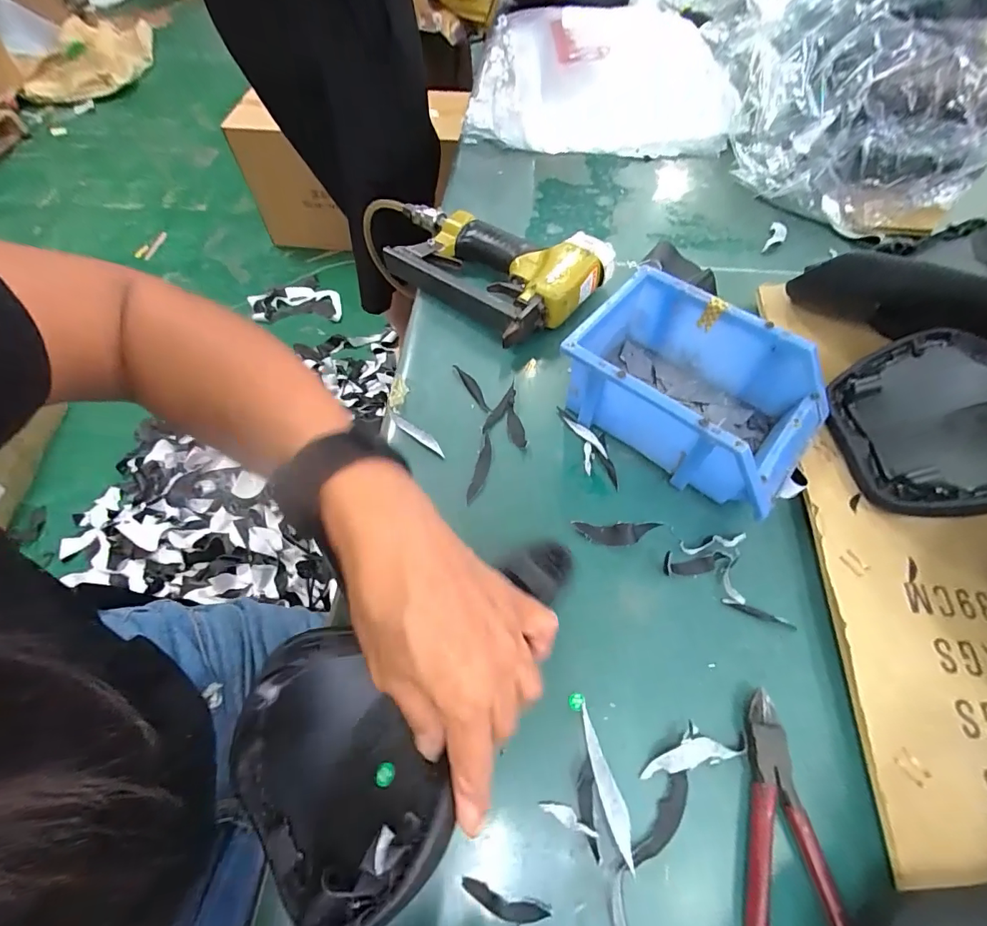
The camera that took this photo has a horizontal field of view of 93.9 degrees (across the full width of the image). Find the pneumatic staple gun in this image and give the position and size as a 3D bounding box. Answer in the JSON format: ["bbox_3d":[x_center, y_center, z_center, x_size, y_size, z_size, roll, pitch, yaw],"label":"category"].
[{"bbox_3d":[-0.014,-0.213,0.474,0.241,0.047,0.137,38,67,22],"label":"pneumatic staple gun"}]

